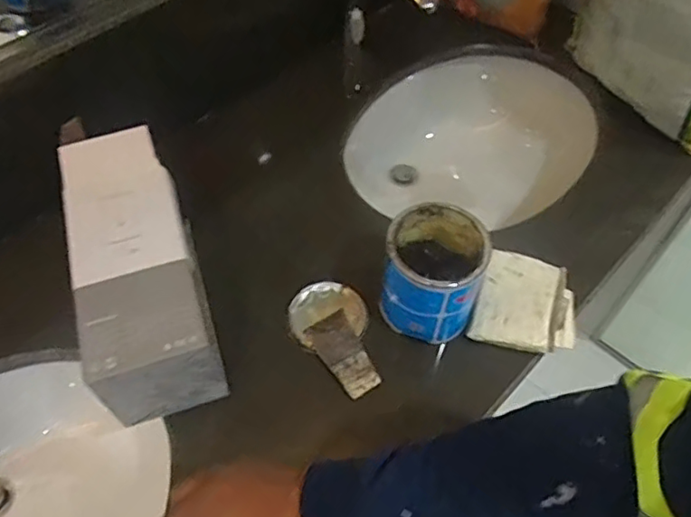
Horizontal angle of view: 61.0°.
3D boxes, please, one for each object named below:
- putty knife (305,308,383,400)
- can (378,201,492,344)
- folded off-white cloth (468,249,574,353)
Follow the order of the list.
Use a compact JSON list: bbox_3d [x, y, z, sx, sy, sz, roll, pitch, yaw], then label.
[{"bbox_3d":[-0.001,0.107,0.664,0.049,0.007,0.100,-26,59,-16],"label":"putty knife"},{"bbox_3d":[0.097,0.016,0.652,0.101,0.122,0.107,0,56,0],"label":"can"},{"bbox_3d":[0.216,0.048,0.698,0.114,0.022,0.133,14,57,10],"label":"folded off-white cloth"}]

